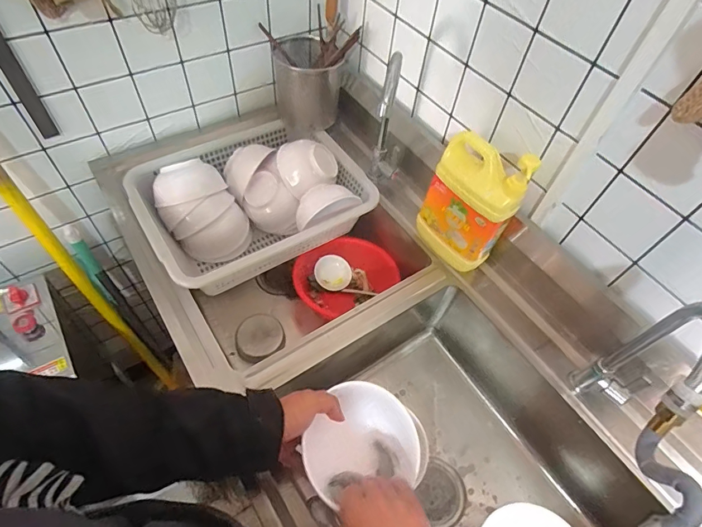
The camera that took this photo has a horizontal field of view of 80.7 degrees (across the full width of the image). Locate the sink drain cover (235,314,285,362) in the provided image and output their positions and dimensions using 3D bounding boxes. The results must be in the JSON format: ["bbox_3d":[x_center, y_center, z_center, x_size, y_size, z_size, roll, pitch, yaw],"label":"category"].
[{"bbox_3d":[-0.189,0.147,0.849,0.099,0.033,0.095,-23,60,-20],"label":"sink drain cover"}]

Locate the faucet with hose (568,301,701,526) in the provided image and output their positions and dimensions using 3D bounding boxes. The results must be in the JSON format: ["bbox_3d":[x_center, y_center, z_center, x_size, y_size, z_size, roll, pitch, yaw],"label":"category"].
[{"bbox_3d":[0.328,0.186,0.484,0.069,0.288,0.268,35,59,19],"label":"faucet with hose"}]

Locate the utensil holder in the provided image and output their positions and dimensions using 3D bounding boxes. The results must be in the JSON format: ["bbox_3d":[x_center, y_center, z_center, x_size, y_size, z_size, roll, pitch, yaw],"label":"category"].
[{"bbox_3d":[-0.100,-0.404,0.944,0.143,0.148,0.149,-4,55,-8],"label":"utensil holder"}]

